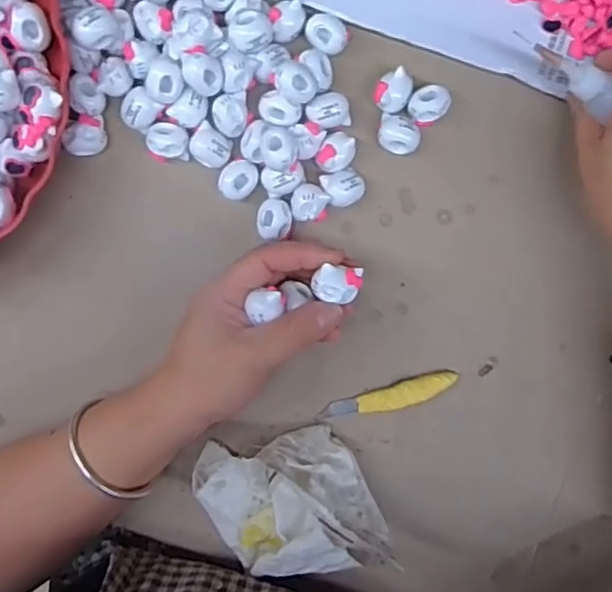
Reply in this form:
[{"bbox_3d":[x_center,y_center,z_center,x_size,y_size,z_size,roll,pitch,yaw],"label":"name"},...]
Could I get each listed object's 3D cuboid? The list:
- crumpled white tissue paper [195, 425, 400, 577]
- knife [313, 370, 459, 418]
[{"bbox_3d":[-0.007,0.129,0.376,0.110,0.055,0.086,-8,96,1],"label":"crumpled white tissue paper"},{"bbox_3d":[0.052,0.065,0.390,0.088,0.011,0.014,-17,94,0],"label":"knife"}]

